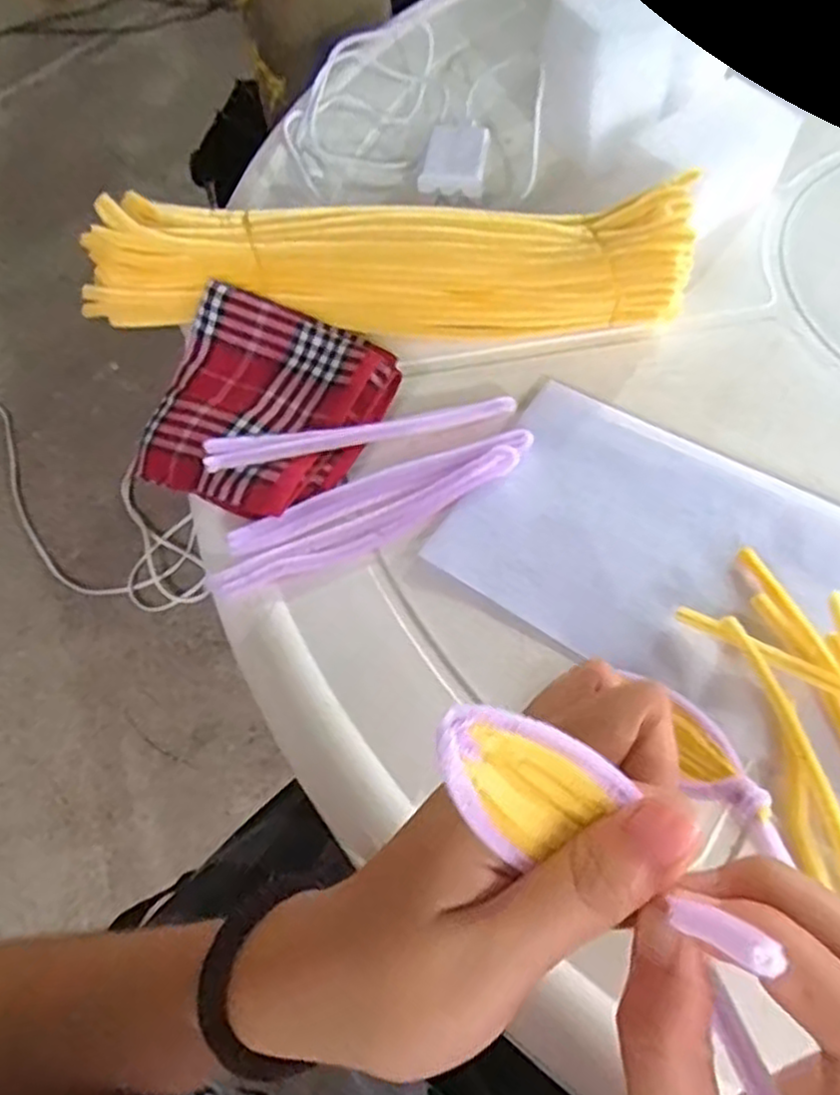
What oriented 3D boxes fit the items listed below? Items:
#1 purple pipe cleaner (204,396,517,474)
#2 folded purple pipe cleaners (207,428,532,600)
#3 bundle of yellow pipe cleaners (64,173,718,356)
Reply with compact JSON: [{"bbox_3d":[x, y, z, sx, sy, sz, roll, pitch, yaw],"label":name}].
[{"bbox_3d":[-0.025,-0.055,0.345,0.145,0.024,0.012,-16,62,-5],"label":"purple pipe cleaner"},{"bbox_3d":[-0.021,-0.018,0.335,0.153,0.012,0.033,-27,63,-10],"label":"folded purple pipe cleaners"},{"bbox_3d":[-0.018,-0.141,0.376,0.299,0.055,0.060,-2,62,3],"label":"bundle of yellow pipe cleaners"}]

